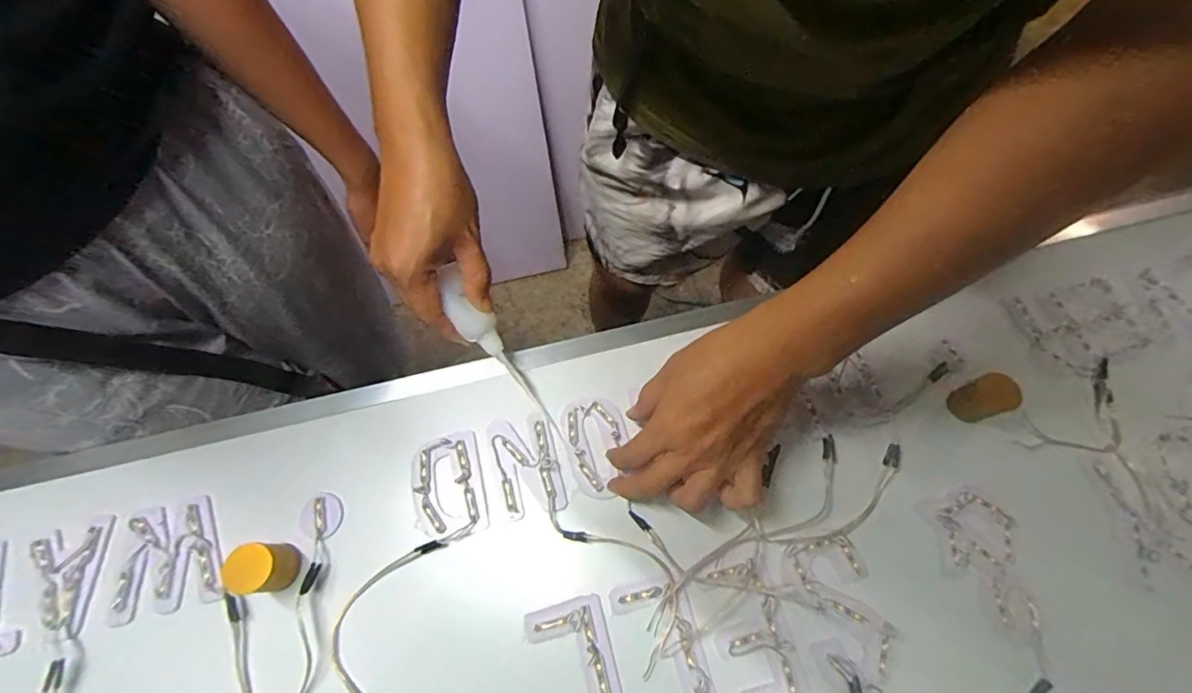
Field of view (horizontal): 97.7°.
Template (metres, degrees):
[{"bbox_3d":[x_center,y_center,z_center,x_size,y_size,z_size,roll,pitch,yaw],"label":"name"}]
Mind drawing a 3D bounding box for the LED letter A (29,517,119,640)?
[{"bbox_3d":[-0.394,0.176,0.392,0.052,0.004,0.077,-18,70,-7],"label":"LED letter A"}]

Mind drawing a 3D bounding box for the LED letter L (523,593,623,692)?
[{"bbox_3d":[-0.011,0.243,0.376,0.059,0.009,0.108,-15,70,-7],"label":"LED letter L"}]

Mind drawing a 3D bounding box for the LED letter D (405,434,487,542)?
[{"bbox_3d":[-0.122,0.112,0.424,0.057,0.007,0.082,-11,69,-5],"label":"LED letter D"}]

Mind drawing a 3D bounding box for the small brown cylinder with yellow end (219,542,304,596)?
[{"bbox_3d":[-0.245,0.161,0.380,0.035,0.043,0.033,0,69,-1],"label":"small brown cylinder with yellow end"}]

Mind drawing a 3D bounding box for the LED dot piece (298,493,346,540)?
[{"bbox_3d":[-0.220,0.136,0.417,0.030,0.006,0.035,27,55,-14],"label":"LED dot piece"}]

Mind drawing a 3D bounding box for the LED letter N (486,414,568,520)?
[{"bbox_3d":[-0.057,0.097,0.431,0.053,0.004,0.081,-14,69,-6],"label":"LED letter N"}]

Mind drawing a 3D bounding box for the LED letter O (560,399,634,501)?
[{"bbox_3d":[0.000,0.085,0.437,0.054,0.004,0.082,-3,69,-2],"label":"LED letter O"}]

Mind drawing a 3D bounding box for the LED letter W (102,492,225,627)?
[{"bbox_3d":[-0.328,0.161,0.400,0.075,0.006,0.079,-12,69,-5],"label":"LED letter W"}]

